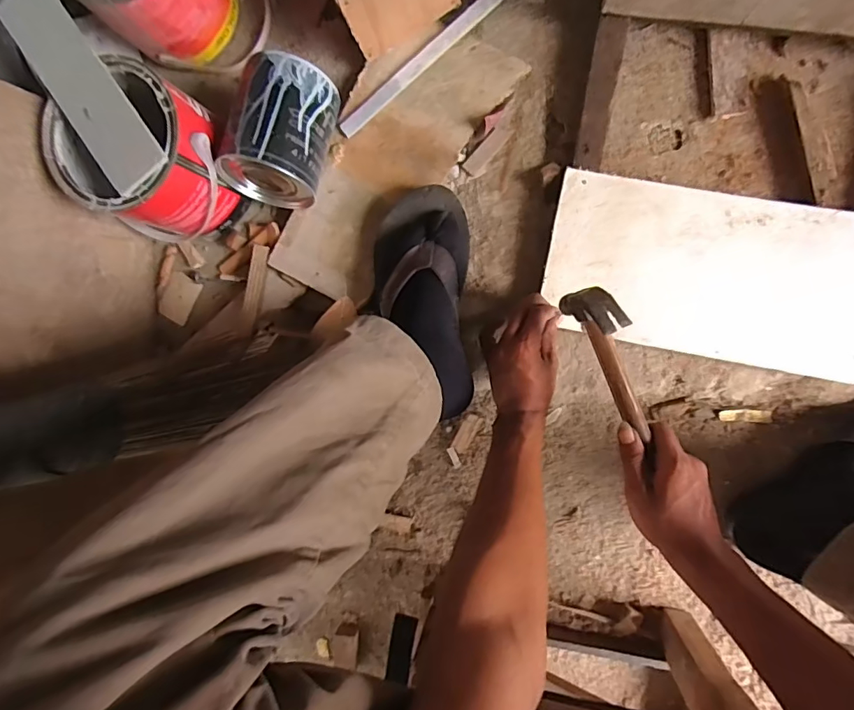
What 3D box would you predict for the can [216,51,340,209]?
[{"bbox_3d":[-0.165,-0.249,0.541,0.103,0.105,0.138,13,94,8],"label":"can"}]

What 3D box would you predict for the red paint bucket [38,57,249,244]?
[{"bbox_3d":[-0.302,-0.213,0.554,0.159,0.148,0.142,-35,87,8],"label":"red paint bucket"}]

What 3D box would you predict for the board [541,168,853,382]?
[{"bbox_3d":[0.312,-0.088,0.521,0.353,0.016,0.176,15,94,7],"label":"board"}]

